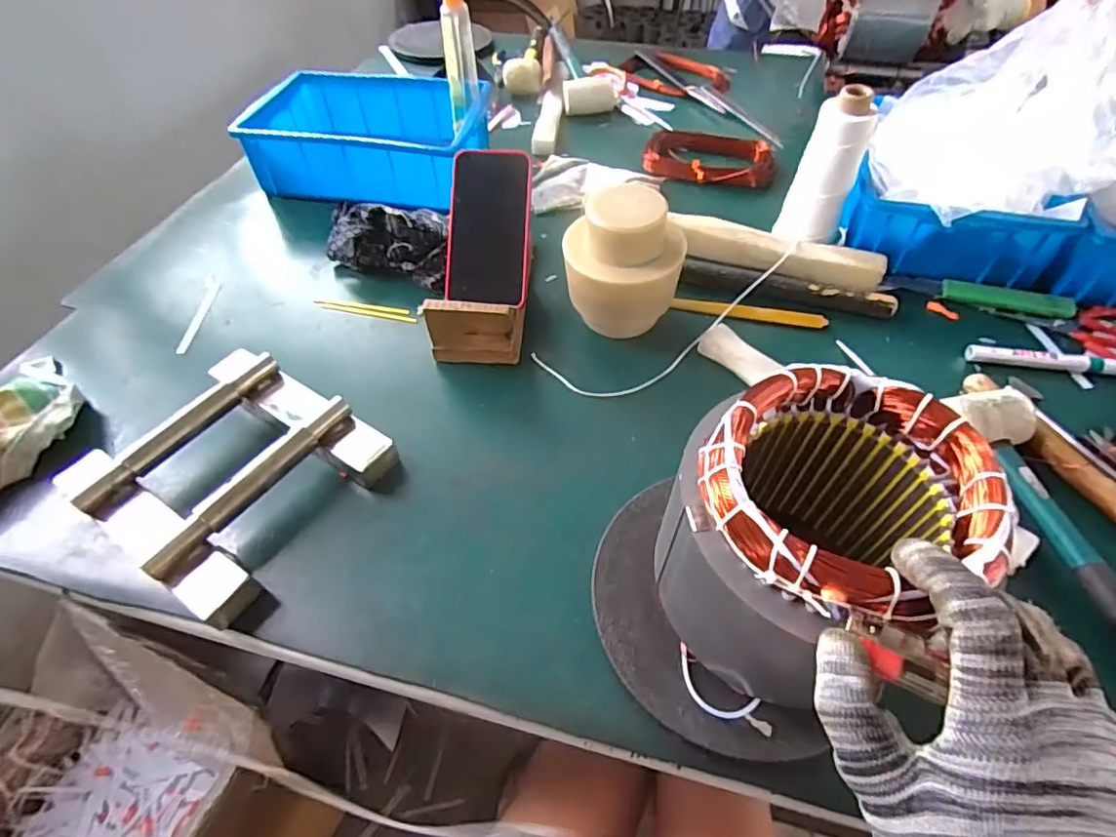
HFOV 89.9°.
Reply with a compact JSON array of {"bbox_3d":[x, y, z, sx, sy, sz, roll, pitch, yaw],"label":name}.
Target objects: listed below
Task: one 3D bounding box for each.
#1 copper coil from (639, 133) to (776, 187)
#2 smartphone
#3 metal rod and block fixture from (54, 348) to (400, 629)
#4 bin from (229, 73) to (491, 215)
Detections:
[{"bbox_3d":[0.207,-0.356,0.766,0.174,0.026,0.103,11,52,10],"label":"copper coil"},{"bbox_3d":[-0.070,-0.194,0.569,0.081,0.015,0.156,3,90,-1],"label":"smartphone"},{"bbox_3d":[-0.262,0.035,0.450,0.188,0.041,0.176,28,57,21],"label":"metal rod and block fixture"},{"bbox_3d":[-0.249,-0.379,0.759,0.291,0.083,0.212,7,52,6],"label":"bin"}]

